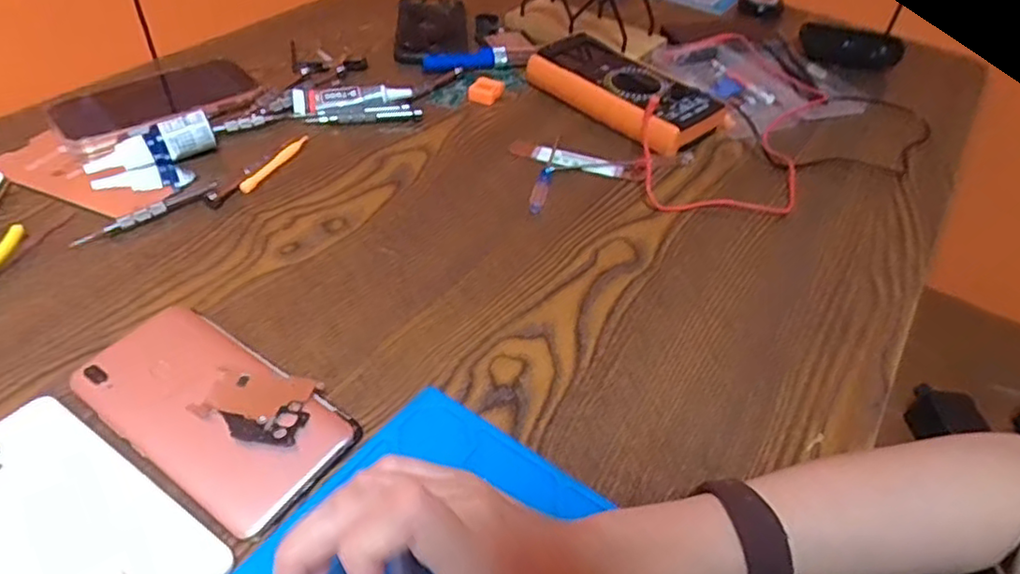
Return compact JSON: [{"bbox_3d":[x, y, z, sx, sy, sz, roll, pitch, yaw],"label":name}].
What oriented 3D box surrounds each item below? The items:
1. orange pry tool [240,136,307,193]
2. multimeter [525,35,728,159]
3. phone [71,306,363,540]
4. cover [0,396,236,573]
[{"bbox_3d":[-0.187,-0.101,0.522,0.012,0.006,0.086,16,45,11],"label":"orange pry tool"},{"bbox_3d":[0.100,-0.195,0.621,0.093,0.040,0.202,-31,55,-31],"label":"multimeter"},{"bbox_3d":[-0.160,0.066,0.353,0.149,0.013,0.079,29,49,22],"label":"phone"},{"bbox_3d":[-0.206,0.112,0.300,0.148,0.009,0.075,28,49,21],"label":"cover"}]

